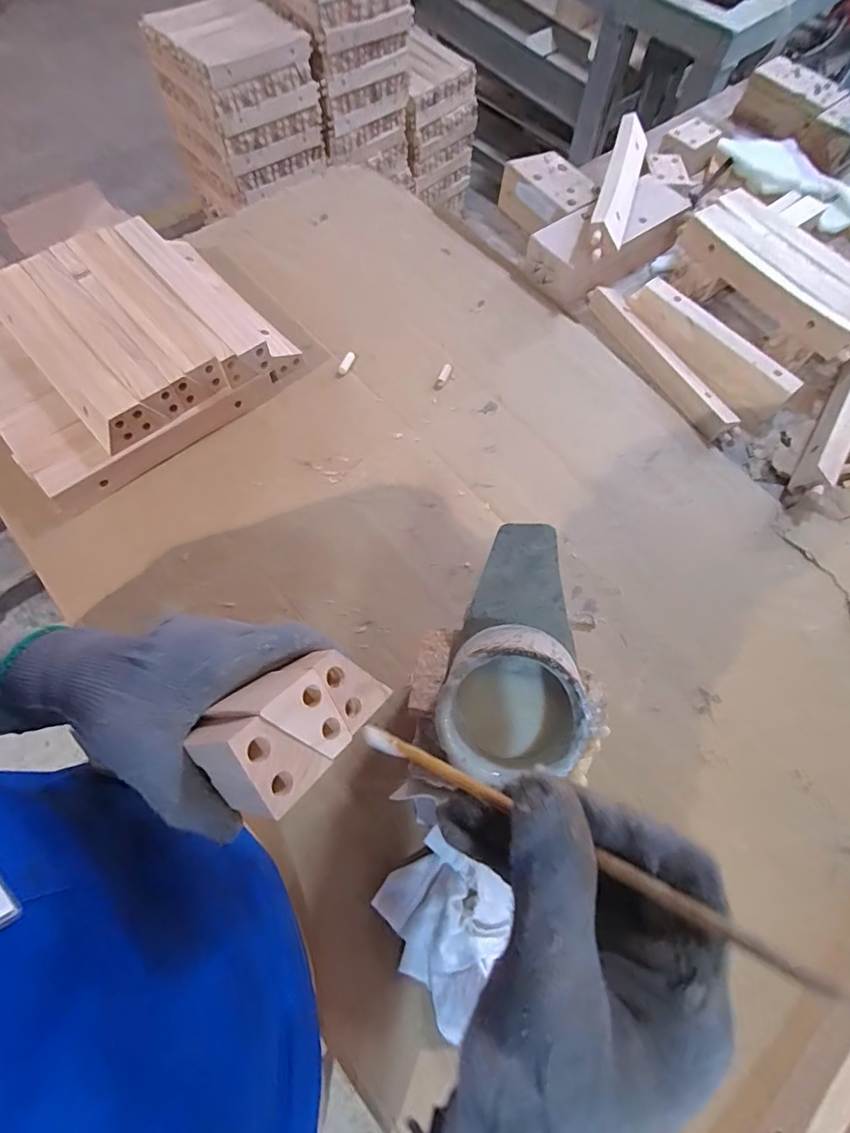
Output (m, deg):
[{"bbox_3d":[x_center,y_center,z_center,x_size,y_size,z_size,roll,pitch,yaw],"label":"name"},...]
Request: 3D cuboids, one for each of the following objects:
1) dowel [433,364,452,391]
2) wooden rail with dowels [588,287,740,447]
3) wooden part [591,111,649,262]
[{"bbox_3d":[0.023,-0.232,0.613,0.012,0.007,0.041,23,68,8],"label":"dowel"},{"bbox_3d":[0.298,-0.261,0.633,0.035,0.025,0.263,-26,69,-12],"label":"wooden rail with dowels"},{"bbox_3d":[0.259,-0.509,0.667,0.048,0.035,0.260,17,67,6],"label":"wooden part"}]

